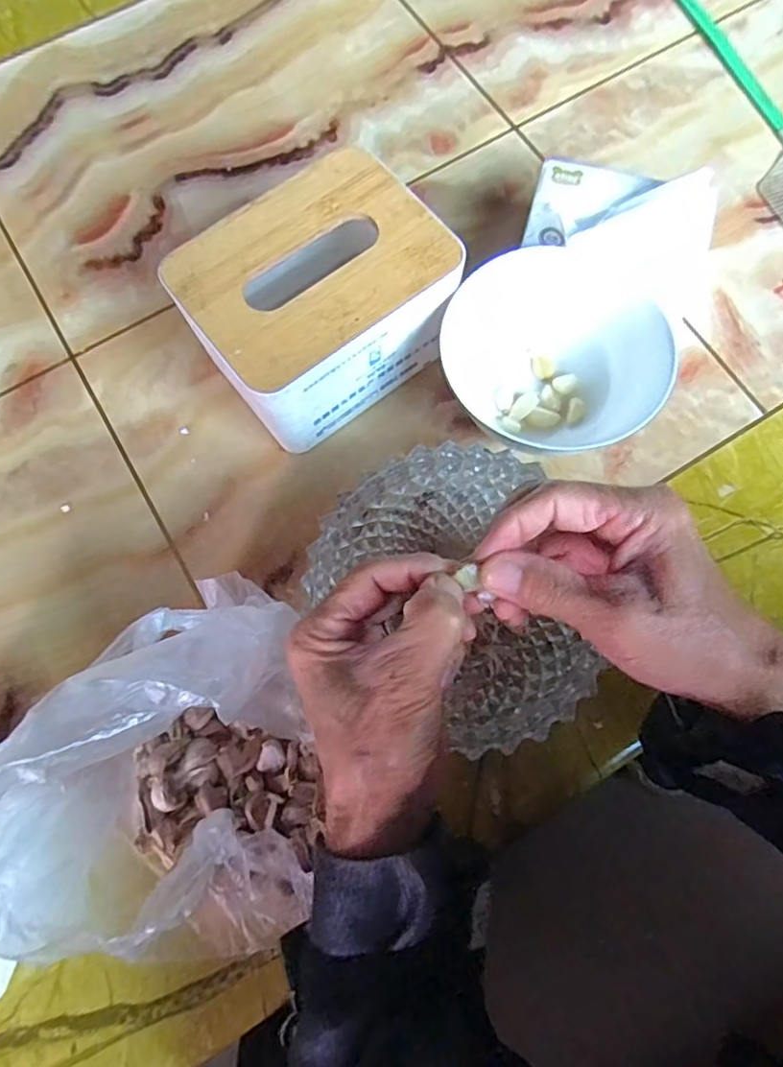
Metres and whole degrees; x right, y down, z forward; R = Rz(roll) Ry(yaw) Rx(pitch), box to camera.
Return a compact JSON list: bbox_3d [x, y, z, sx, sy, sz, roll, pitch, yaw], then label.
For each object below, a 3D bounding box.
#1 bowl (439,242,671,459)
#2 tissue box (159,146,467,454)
[{"bbox_3d":[0.105,-0.117,0.400,0.140,0.068,0.120,7,74,4],"label":"bowl"},{"bbox_3d":[-0.048,-0.148,0.397,0.155,0.093,0.120,-37,76,-9],"label":"tissue box"}]

